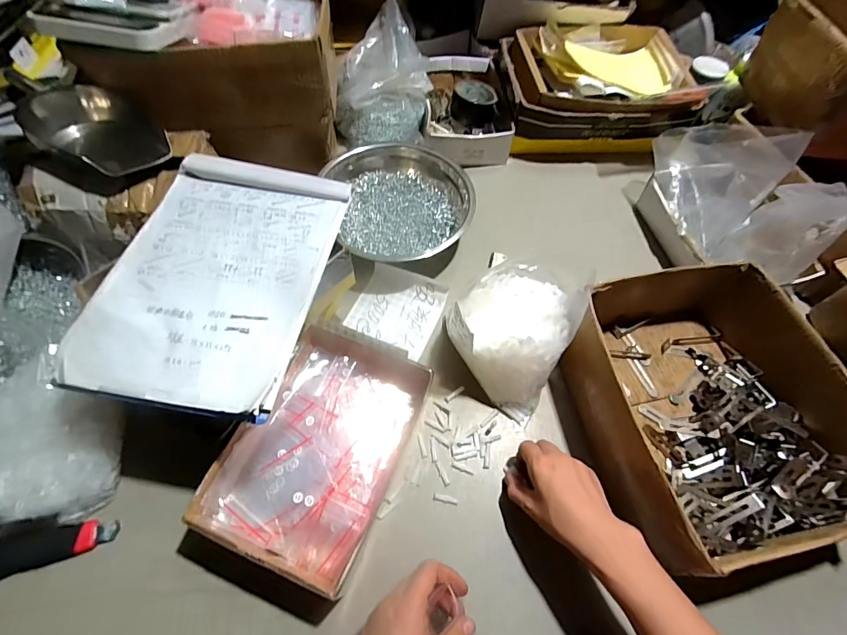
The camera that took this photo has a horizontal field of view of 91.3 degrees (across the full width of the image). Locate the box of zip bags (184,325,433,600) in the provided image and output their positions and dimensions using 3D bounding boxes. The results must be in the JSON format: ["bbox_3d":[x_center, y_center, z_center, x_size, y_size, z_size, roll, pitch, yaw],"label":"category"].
[{"bbox_3d":[-0.117,0.150,0.484,0.178,0.071,0.256,20,61,9],"label":"box of zip bags"}]

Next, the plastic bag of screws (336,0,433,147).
[{"bbox_3d":[-0.075,-0.440,0.757,0.169,0.142,0.199,1,60,-2],"label":"plastic bag of screws"}]

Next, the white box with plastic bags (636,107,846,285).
[{"bbox_3d":[0.479,-0.193,0.648,0.172,0.158,0.306,-8,61,-7],"label":"white box with plastic bags"}]

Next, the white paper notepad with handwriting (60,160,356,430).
[{"bbox_3d":[-0.222,-0.054,0.455,0.215,0.012,0.306,10,60,4],"label":"white paper notepad with handwriting"}]

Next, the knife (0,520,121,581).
[{"bbox_3d":[-0.417,0.246,0.440,0.155,0.018,0.039,-15,62,-11],"label":"knife"}]

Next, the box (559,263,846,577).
[{"bbox_3d":[0.338,0.100,0.506,0.263,0.123,0.310,-10,61,-8],"label":"box"}]

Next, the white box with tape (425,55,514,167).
[{"bbox_3d":[0.083,-0.409,0.814,0.151,0.066,0.257,0,60,-2],"label":"white box with tape"}]

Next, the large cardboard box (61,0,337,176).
[{"bbox_3d":[-0.306,-0.397,0.680,0.326,0.218,0.271,-4,60,-5],"label":"large cardboard box"}]

